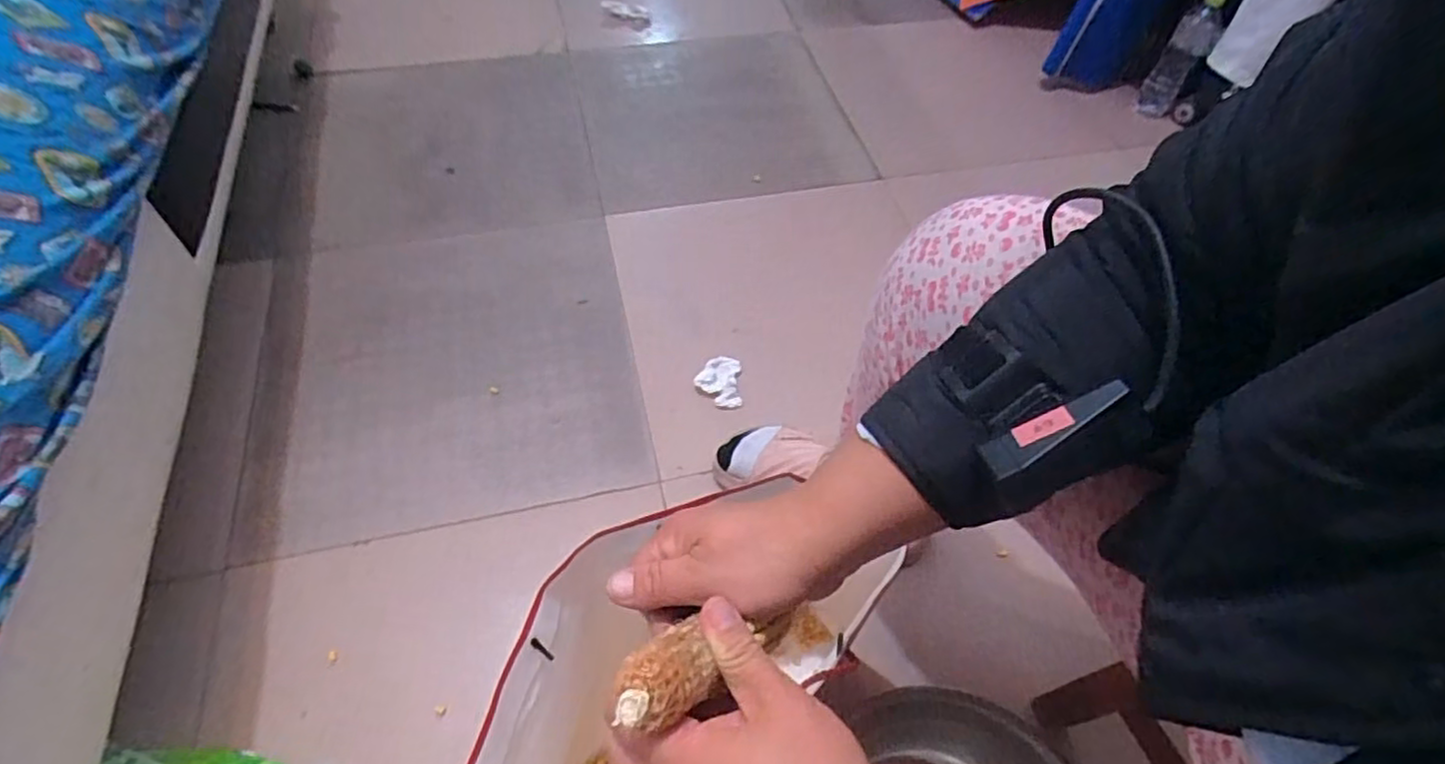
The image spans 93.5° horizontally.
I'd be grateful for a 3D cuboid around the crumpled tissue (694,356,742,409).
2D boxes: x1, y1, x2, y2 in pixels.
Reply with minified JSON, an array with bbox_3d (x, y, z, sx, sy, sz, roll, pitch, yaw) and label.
[{"bbox_3d":[-0.006,-0.002,0.943,0.063,0.019,0.075,2,54,-1],"label":"crumpled tissue"}]

